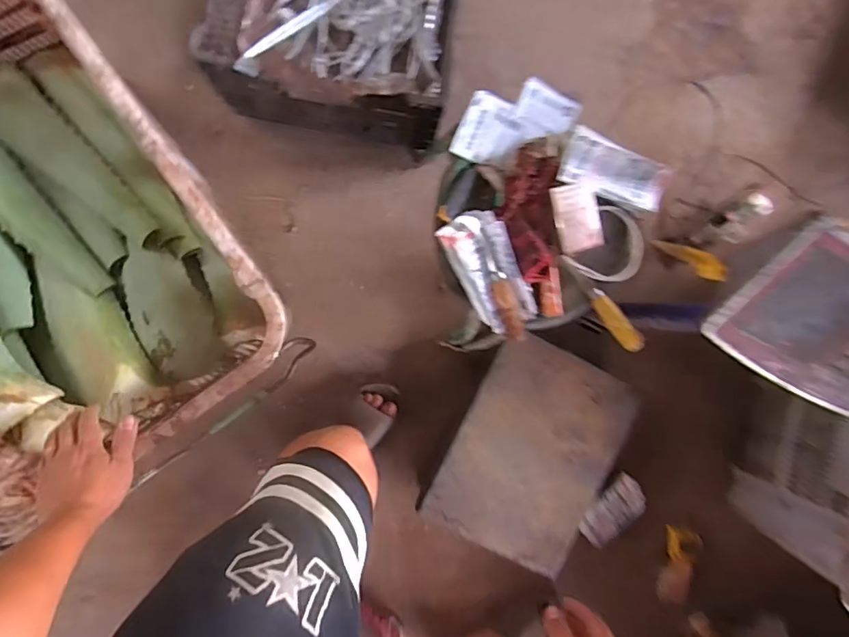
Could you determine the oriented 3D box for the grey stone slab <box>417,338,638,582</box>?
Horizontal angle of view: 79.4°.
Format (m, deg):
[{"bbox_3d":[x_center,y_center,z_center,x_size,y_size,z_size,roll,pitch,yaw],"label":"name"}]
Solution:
[{"bbox_3d":[0.207,0.254,0.963,0.295,0.034,0.382,27,93,-2],"label":"grey stone slab"}]

